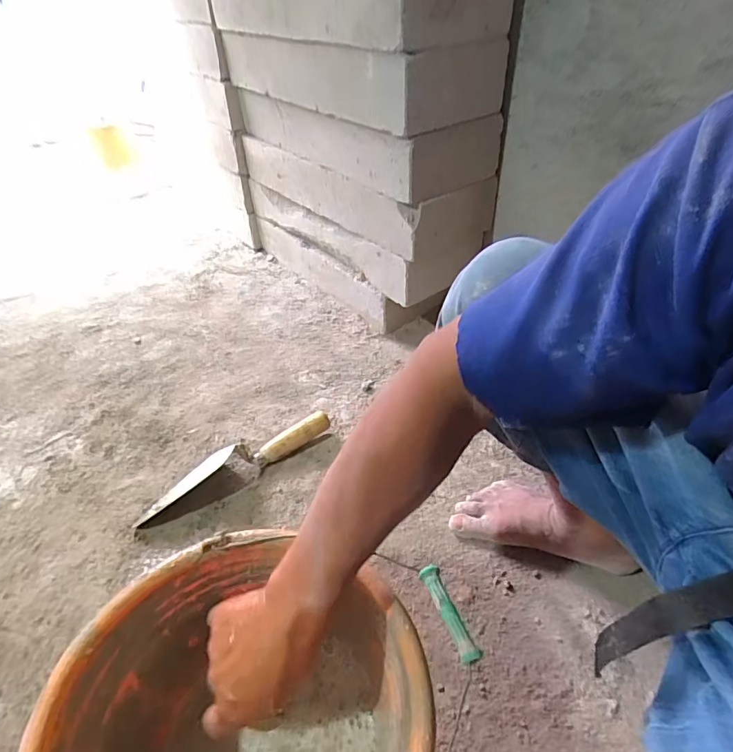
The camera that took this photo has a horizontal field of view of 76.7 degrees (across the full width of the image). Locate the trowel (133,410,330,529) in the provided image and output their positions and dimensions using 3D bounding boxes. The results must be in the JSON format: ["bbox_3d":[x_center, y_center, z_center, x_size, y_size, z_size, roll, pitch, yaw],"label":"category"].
[{"bbox_3d":[-0.202,0.130,0.714,0.297,0.046,0.068,-27,48,-24],"label":"trowel"}]

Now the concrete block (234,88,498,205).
[{"bbox_3d":[-0.023,-0.499,0.923,0.228,0.098,0.585,-29,48,-26],"label":"concrete block"}]

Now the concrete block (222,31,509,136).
[{"bbox_3d":[-0.050,-0.563,0.846,0.236,0.102,0.589,-29,49,-26],"label":"concrete block"}]

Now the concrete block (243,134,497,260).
[{"bbox_3d":[-0.041,-0.402,0.967,0.199,0.104,0.586,-34,51,-30],"label":"concrete block"}]

